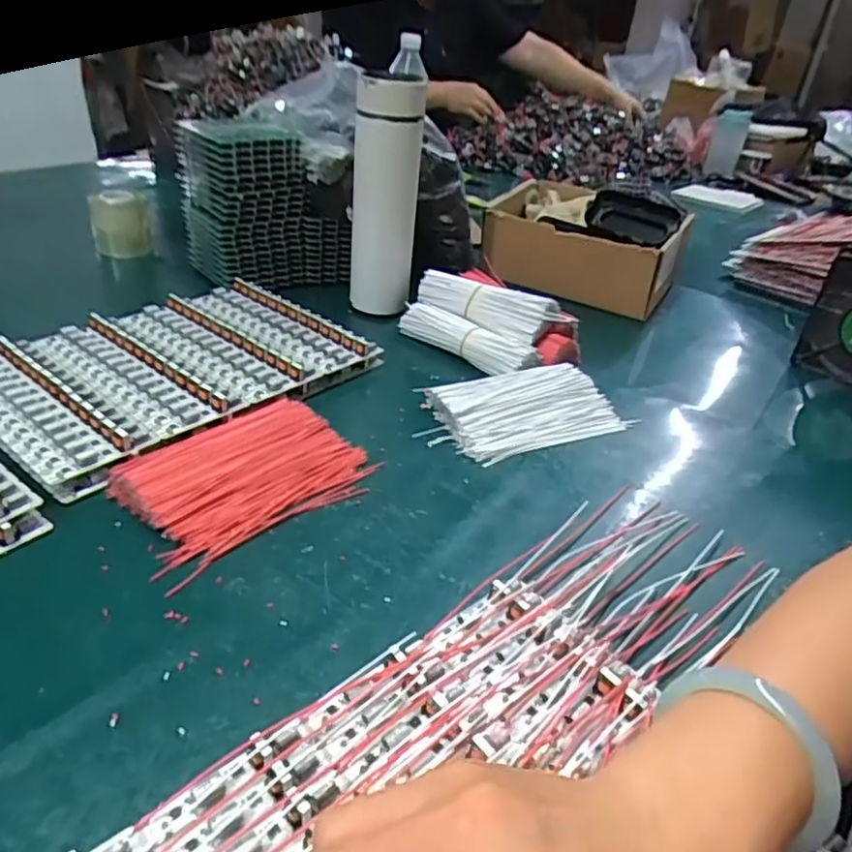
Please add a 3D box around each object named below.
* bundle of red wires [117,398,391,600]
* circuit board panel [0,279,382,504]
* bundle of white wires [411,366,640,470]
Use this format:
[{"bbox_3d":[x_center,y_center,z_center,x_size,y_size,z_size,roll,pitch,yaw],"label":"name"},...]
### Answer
[{"bbox_3d":[-0.121,0.030,0.438,0.155,0.024,0.112,-24,43,-38],"label":"bundle of red wires"},{"bbox_3d":[-0.208,-0.048,0.529,0.188,0.033,0.282,28,39,31],"label":"circuit board panel"},{"bbox_3d":[0.084,-0.017,0.544,0.155,0.028,0.090,-11,36,-24],"label":"bundle of white wires"}]

